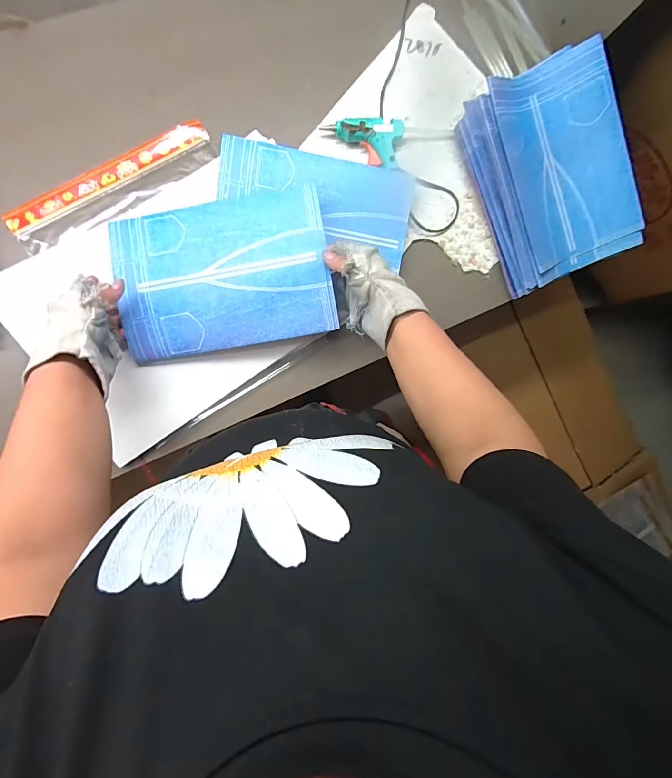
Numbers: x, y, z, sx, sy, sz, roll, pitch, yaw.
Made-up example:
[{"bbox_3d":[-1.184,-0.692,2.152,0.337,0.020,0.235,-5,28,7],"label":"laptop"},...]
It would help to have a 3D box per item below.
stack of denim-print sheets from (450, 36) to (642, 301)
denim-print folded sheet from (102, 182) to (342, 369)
[{"bbox_3d":[0.335,-0.338,0.586,0.224,0.074,0.314,-24,96,-8],"label":"stack of denim-print sheets"},{"bbox_3d":[-0.154,-0.154,0.502,0.284,0.021,0.191,-10,93,2],"label":"denim-print folded sheet"}]

